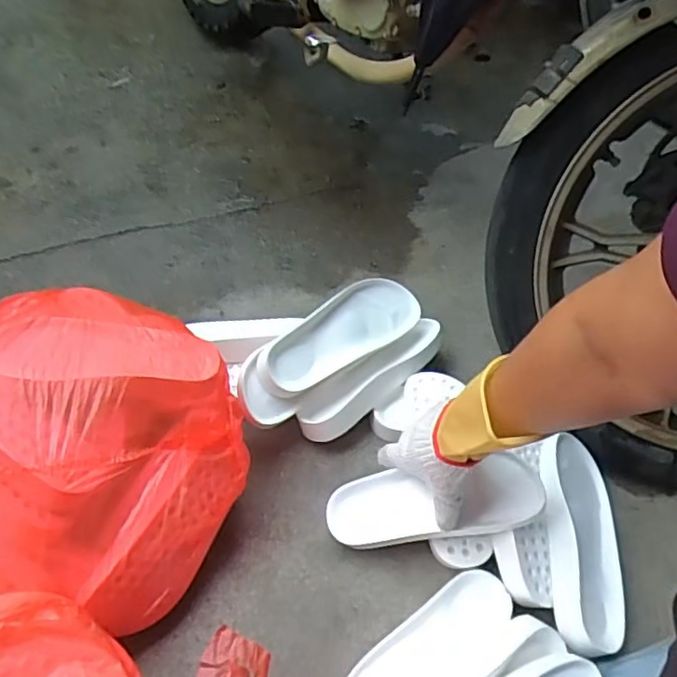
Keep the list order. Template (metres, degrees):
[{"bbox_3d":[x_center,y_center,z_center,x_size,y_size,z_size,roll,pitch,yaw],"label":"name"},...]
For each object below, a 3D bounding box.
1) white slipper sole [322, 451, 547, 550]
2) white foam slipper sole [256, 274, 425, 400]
[{"bbox_3d":[0.107,0.190,0.702,0.238,0.054,0.073,-10,50,10],"label":"white slipper sole"},{"bbox_3d":[0.002,-0.006,0.825,0.249,0.041,0.098,-33,96,-30],"label":"white foam slipper sole"}]

